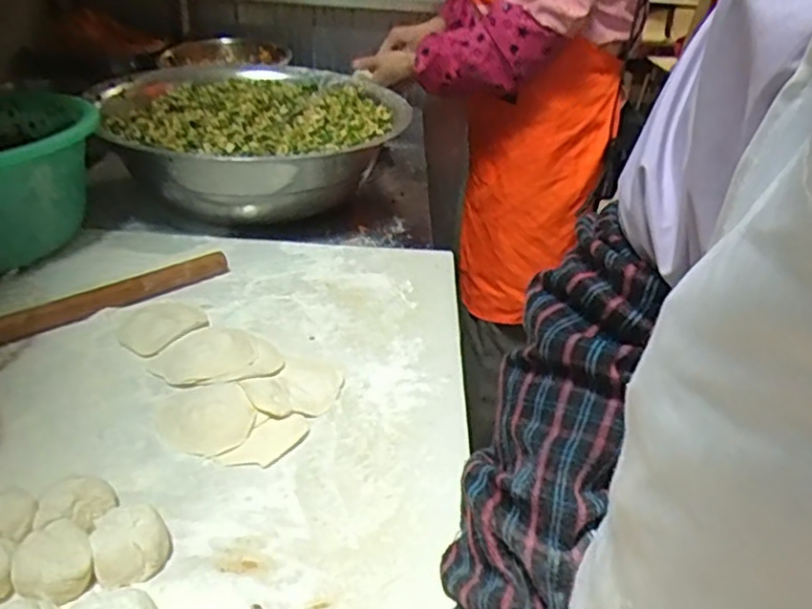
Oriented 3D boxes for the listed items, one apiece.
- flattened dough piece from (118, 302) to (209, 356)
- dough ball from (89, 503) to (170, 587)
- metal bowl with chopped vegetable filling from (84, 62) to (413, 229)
[{"bbox_3d":[-0.260,0.021,0.723,0.083,0.017,0.085,3,33,-2],"label":"flattened dough piece"},{"bbox_3d":[-0.195,0.169,0.480,0.048,0.029,0.051,3,33,-2],"label":"dough ball"},{"bbox_3d":[-0.229,-0.260,1.078,0.455,0.142,0.455,3,33,-2],"label":"metal bowl with chopped vegetable filling"}]

